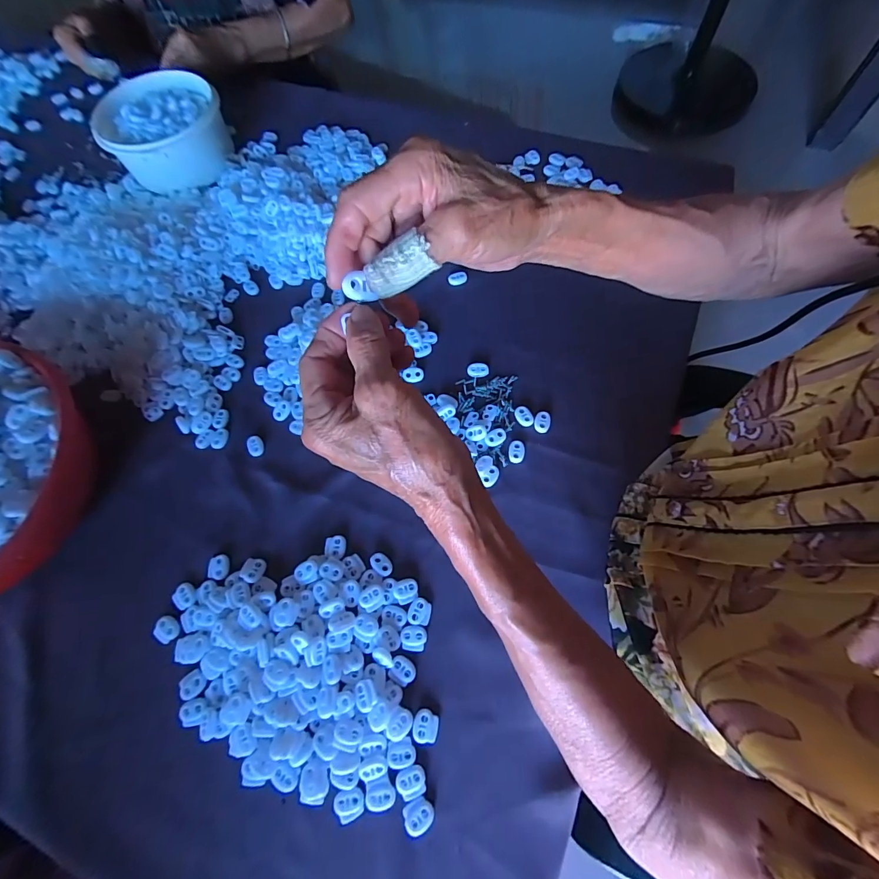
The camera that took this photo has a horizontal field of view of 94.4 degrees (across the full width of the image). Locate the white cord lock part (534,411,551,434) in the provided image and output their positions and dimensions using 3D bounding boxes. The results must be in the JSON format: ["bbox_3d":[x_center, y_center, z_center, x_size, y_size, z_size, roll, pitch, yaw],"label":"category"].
[{"bbox_3d":[0.105,-0.018,0.414,0.016,0.005,0.023,15,70,8],"label":"white cord lock part"}]

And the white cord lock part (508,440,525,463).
[{"bbox_3d":[0.076,0.011,0.403,0.015,0.004,0.023,7,69,5],"label":"white cord lock part"}]

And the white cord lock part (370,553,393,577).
[{"bbox_3d":[-0.053,0.112,0.368,0.015,0.004,0.023,-43,73,-13],"label":"white cord lock part"}]

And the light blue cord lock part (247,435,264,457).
[{"bbox_3d":[-0.192,0.007,0.425,0.017,0.005,0.023,-26,70,-8],"label":"light blue cord lock part"}]

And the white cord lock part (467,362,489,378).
[{"bbox_3d":[0.042,-0.076,0.441,0.023,0.004,0.016,-8,68,-1],"label":"white cord lock part"}]

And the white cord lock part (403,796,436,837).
[{"bbox_3d":[-0.015,0.277,0.300,0.022,0.004,0.020,-24,69,-7],"label":"white cord lock part"}]

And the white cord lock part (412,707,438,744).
[{"bbox_3d":[-0.011,0.225,0.319,0.019,0.004,0.022,8,69,6],"label":"white cord lock part"}]

